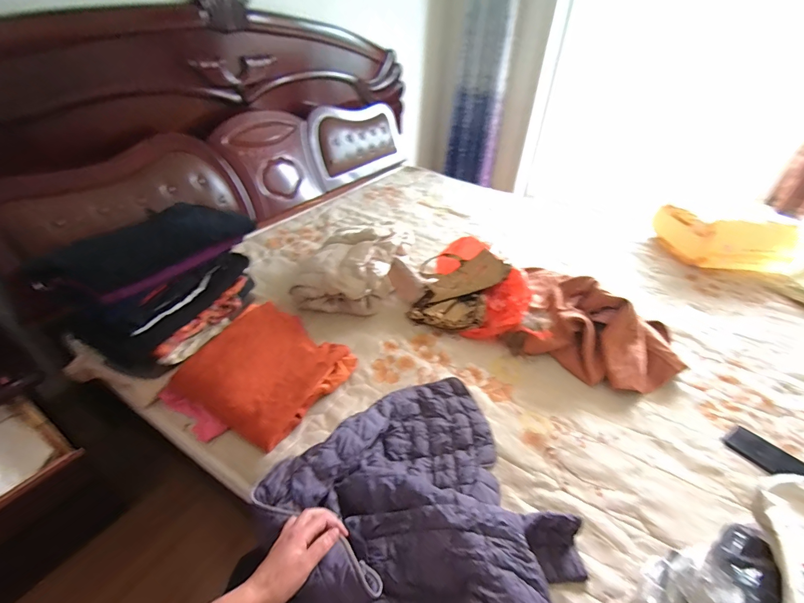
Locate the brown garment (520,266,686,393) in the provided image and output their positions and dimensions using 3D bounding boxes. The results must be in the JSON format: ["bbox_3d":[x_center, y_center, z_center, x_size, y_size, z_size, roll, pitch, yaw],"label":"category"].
[{"bbox_3d":[0.520,0.060,1.021,0.421,0.146,0.340,23,41,26],"label":"brown garment"}]

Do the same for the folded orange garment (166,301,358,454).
[{"bbox_3d":[-0.297,0.143,0.859,0.297,0.075,0.317,19,39,21],"label":"folded orange garment"}]

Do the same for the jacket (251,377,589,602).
[{"bbox_3d":[0.061,0.318,0.615,0.440,0.155,0.514,27,43,29],"label":"jacket"}]

